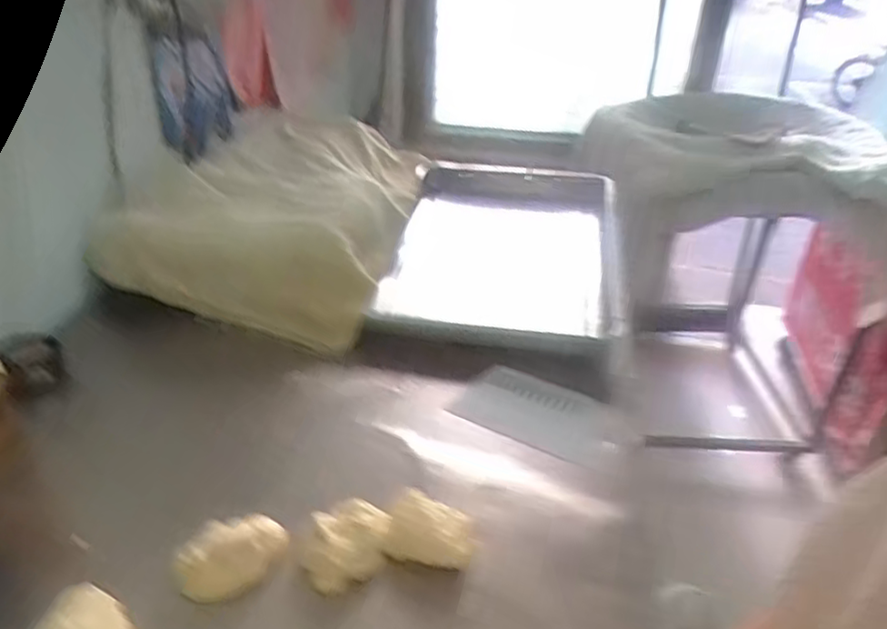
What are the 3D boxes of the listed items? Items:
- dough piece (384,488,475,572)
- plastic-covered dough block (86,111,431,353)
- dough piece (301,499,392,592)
[{"bbox_3d":[-0.010,0.208,0.644,0.083,0.037,0.063,8,33,8],"label":"dough piece"},{"bbox_3d":[-0.250,-0.152,1.048,0.380,0.172,0.461,7,33,6],"label":"plastic-covered dough block"},{"bbox_3d":[-0.091,0.215,0.629,0.074,0.036,0.078,2,32,-1],"label":"dough piece"}]

